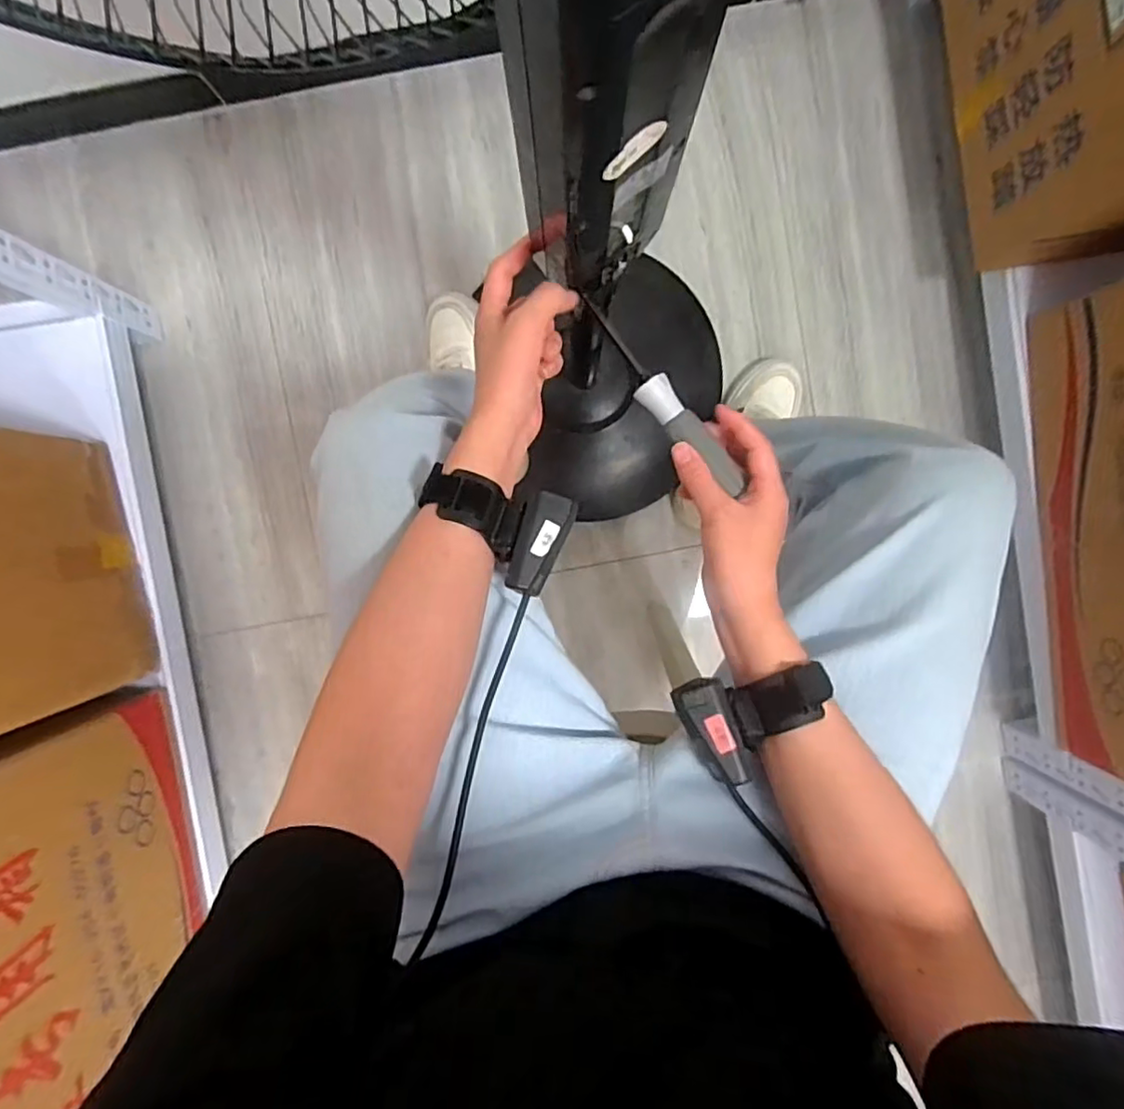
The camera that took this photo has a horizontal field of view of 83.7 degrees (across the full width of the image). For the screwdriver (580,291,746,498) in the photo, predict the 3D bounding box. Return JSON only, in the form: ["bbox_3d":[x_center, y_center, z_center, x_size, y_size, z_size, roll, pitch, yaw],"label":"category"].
[{"bbox_3d":[0.070,-0.114,0.456,0.026,0.021,0.173,-40,86,3],"label":"screwdriver"}]

